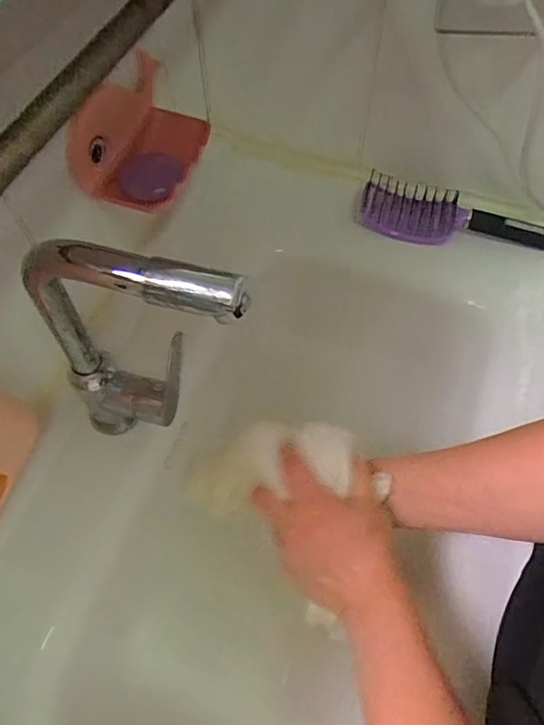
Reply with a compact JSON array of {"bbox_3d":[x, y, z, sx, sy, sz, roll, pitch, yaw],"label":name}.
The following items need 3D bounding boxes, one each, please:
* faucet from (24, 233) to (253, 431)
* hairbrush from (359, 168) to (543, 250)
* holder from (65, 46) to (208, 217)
[{"bbox_3d":[-0.093,-0.003,0.402,0.169,0.254,0.052,10,60,6],"label":"faucet"},{"bbox_3d":[0.226,-0.172,0.628,0.241,0.040,0.077,12,60,7],"label":"hairbrush"},{"bbox_3d":[-0.119,-0.212,0.487,0.083,0.073,0.143,17,61,10],"label":"holder"}]

